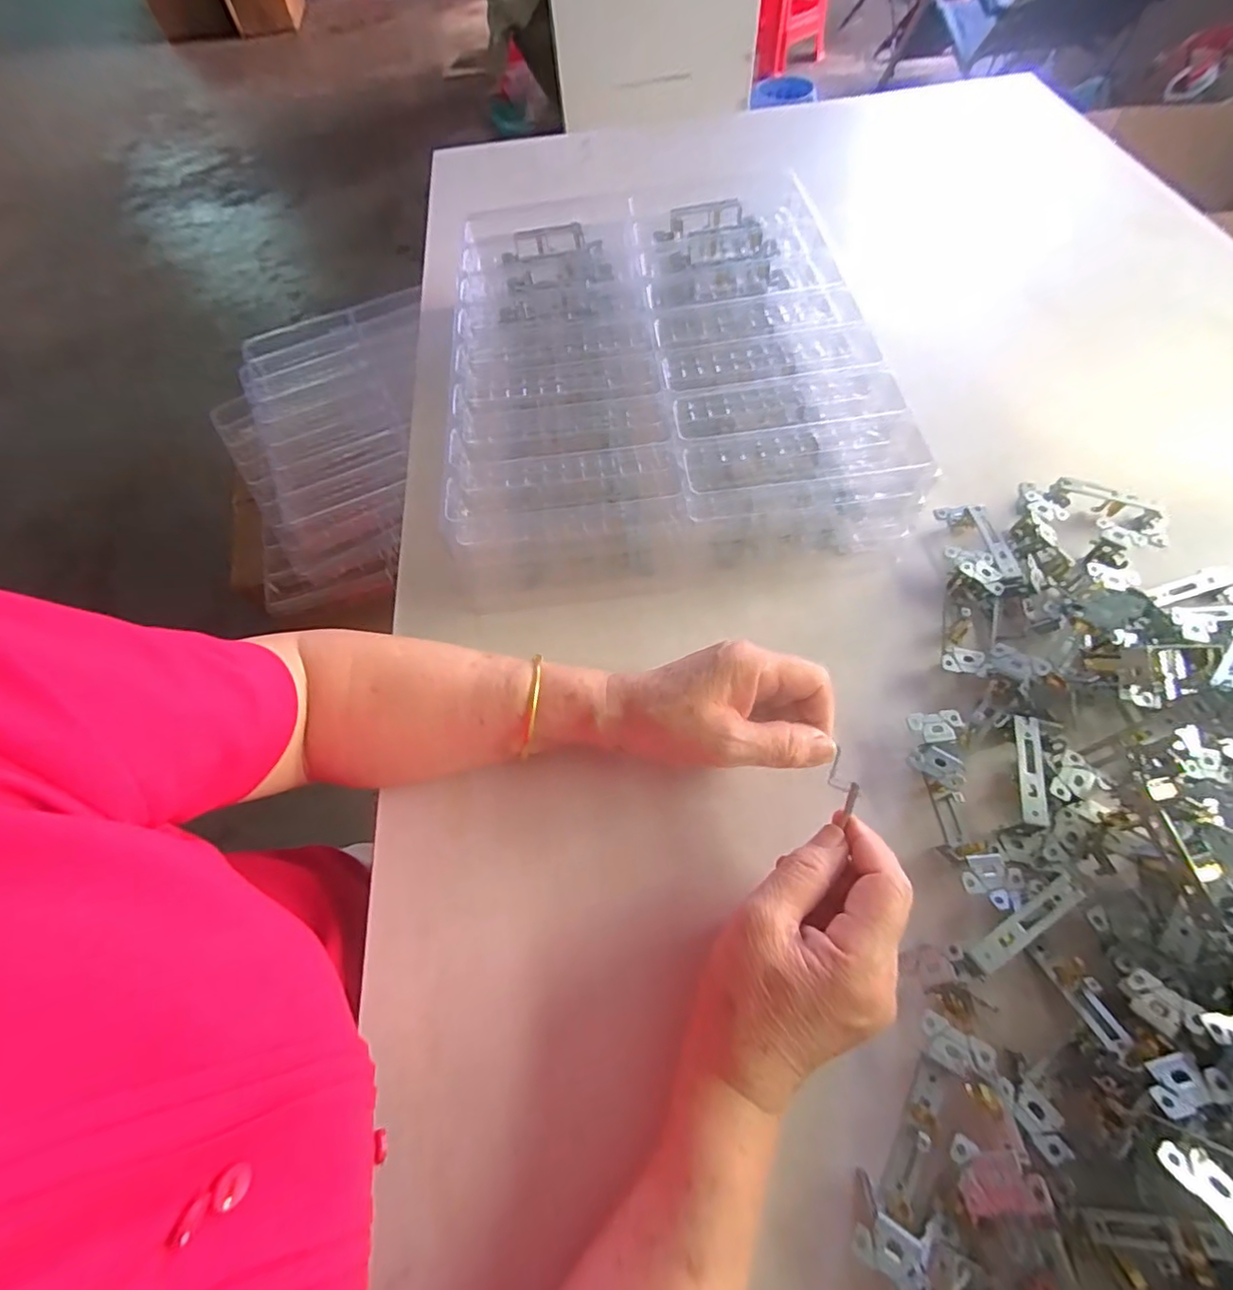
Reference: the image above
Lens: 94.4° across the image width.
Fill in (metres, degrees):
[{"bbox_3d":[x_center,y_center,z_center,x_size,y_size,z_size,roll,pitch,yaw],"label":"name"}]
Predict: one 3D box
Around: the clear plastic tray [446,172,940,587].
[{"bbox_3d":[0.032,-0.252,0.522,0.331,0.089,0.423,-7,60,0],"label":"clear plastic tray"}]

